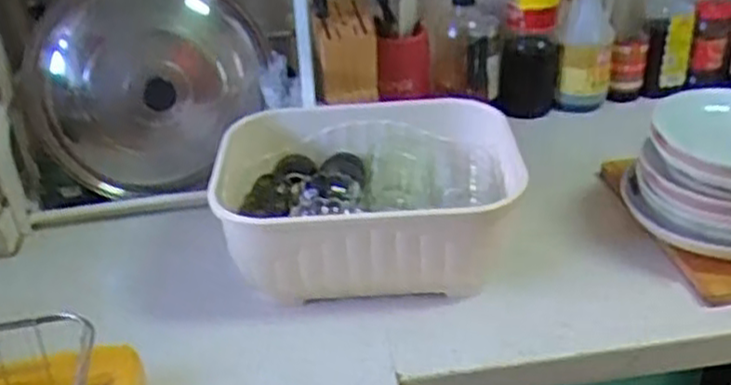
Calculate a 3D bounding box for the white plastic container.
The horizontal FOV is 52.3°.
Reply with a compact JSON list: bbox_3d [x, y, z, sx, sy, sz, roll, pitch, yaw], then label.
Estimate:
[{"bbox_3d":[0.005,0.016,0.863,0.343,0.142,0.250,-2,33,3],"label":"white plastic container"}]

